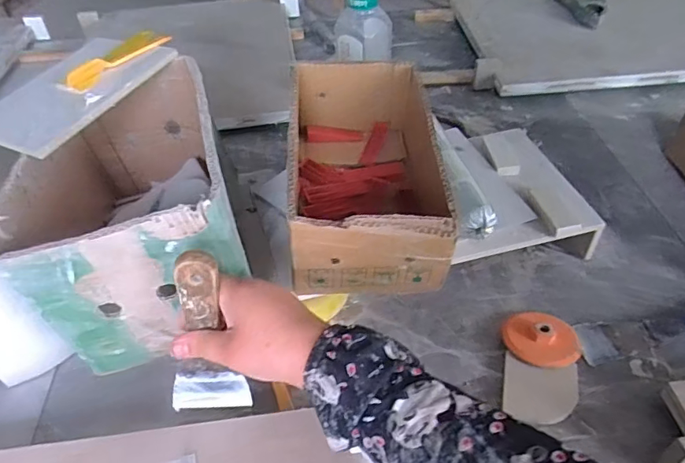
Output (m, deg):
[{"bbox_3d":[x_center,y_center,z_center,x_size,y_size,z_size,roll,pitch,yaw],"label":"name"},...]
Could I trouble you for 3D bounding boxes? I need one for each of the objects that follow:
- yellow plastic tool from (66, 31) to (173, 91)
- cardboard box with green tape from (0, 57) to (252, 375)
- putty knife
[{"bbox_3d":[-0.247,-0.189,0.560,0.039,0.014,0.116,28,54,27],"label":"yellow plastic tool"},{"bbox_3d":[-0.210,-0.034,0.522,0.178,0.161,0.275,-14,47,-9],"label":"cardboard box with green tape"},{"bbox_3d":[-0.113,0.091,0.427,0.066,0.187,0.014,2,39,-5],"label":"putty knife"}]

